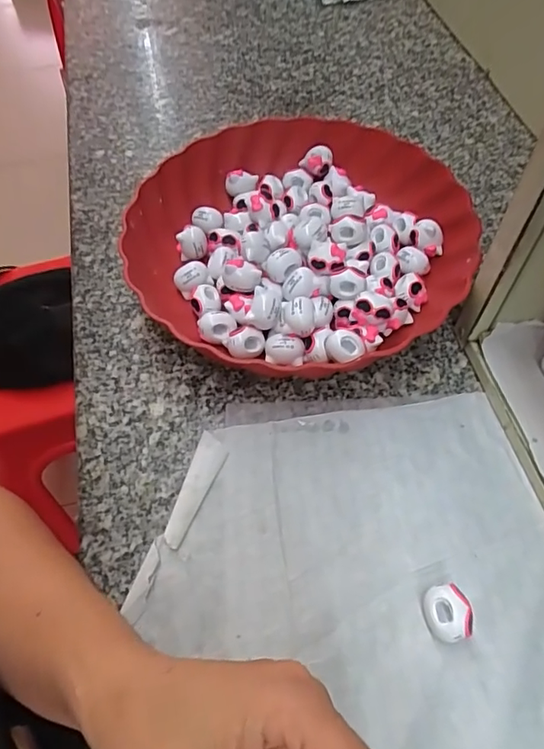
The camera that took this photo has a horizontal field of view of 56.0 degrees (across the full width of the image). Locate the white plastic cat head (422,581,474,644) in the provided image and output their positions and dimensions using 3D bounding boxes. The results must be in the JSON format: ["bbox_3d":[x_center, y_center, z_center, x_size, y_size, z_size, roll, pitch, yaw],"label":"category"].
[{"bbox_3d":[0.086,0.119,0.253,0.021,0.018,0.025,-12,57,-4],"label":"white plastic cat head"}]

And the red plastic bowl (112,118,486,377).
[{"bbox_3d":[0.020,-0.097,0.381,0.237,0.051,0.236,-2,57,3],"label":"red plastic bowl"}]

